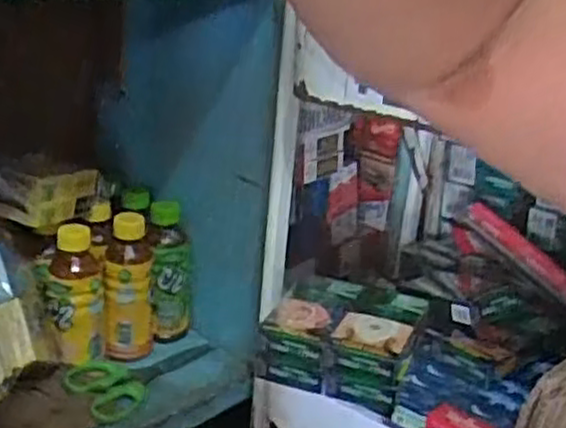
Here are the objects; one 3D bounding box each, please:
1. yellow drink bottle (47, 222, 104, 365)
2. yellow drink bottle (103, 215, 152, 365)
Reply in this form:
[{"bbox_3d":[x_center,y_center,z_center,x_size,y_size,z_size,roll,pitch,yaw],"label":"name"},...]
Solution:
[{"bbox_3d":[-0.198,0.076,0.744,0.050,0.134,0.050,-3,21,-15],"label":"yellow drink bottle"},{"bbox_3d":[-0.154,0.072,0.780,0.048,0.141,0.048,-1,21,-9],"label":"yellow drink bottle"}]

